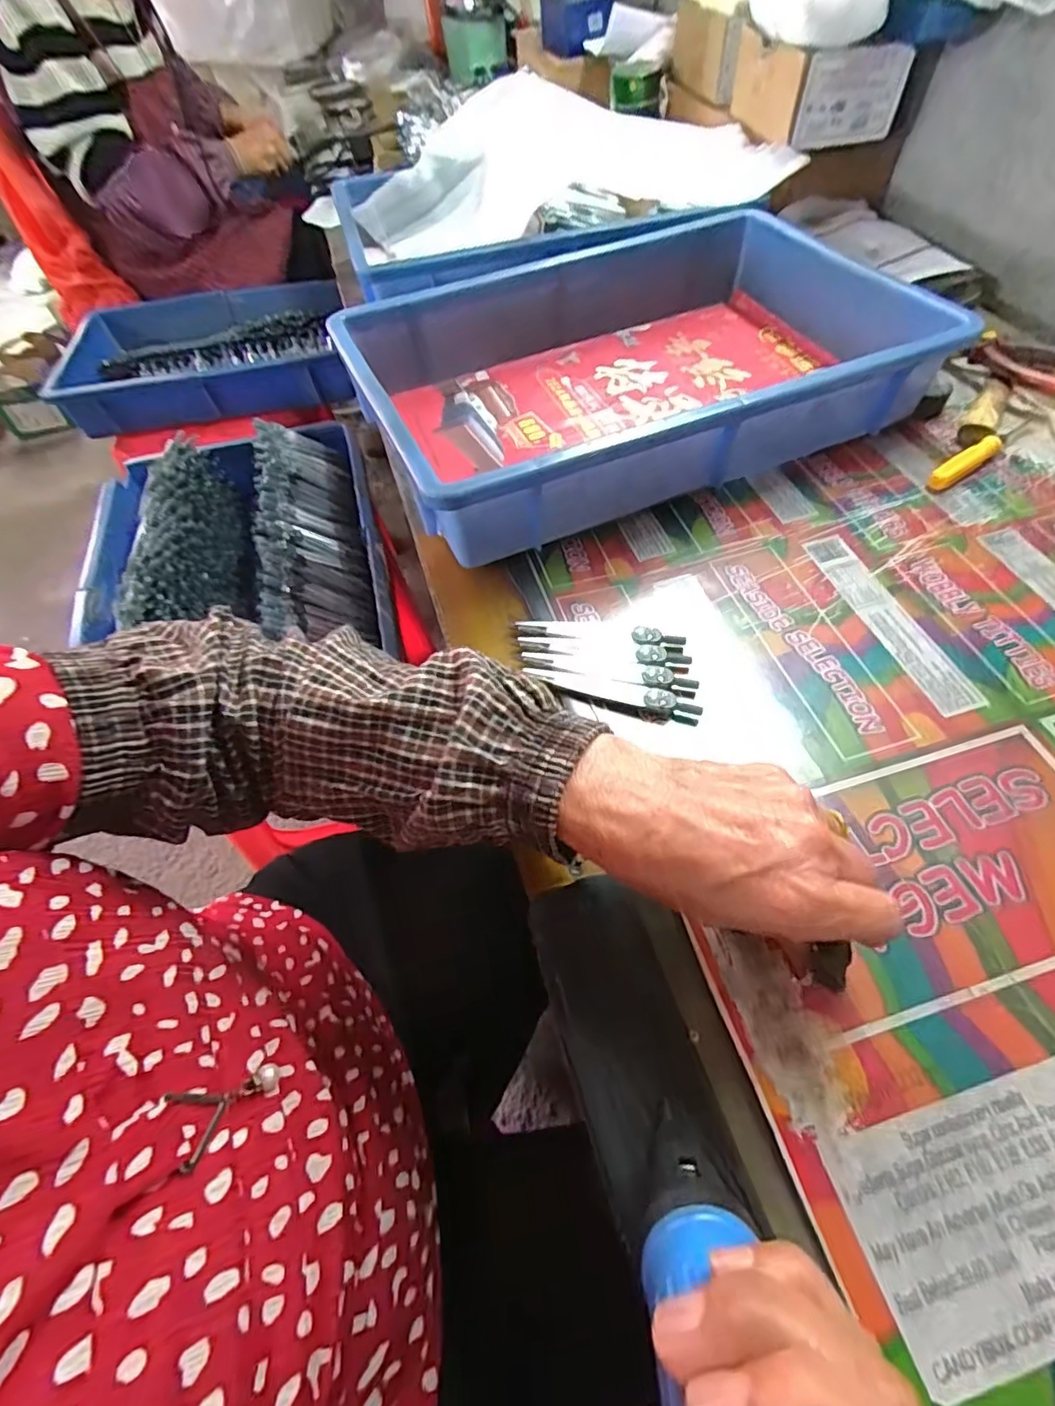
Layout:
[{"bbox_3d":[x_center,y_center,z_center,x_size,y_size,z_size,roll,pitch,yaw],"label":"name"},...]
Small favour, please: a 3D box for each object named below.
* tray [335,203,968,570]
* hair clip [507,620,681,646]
[{"bbox_3d":[0.093,-0.283,0.488,0.434,0.083,0.293,-21,58,-10],"label":"tray"},{"bbox_3d":[0.044,-0.046,0.377,0.109,0.006,0.018,5,57,8],"label":"hair clip"}]

